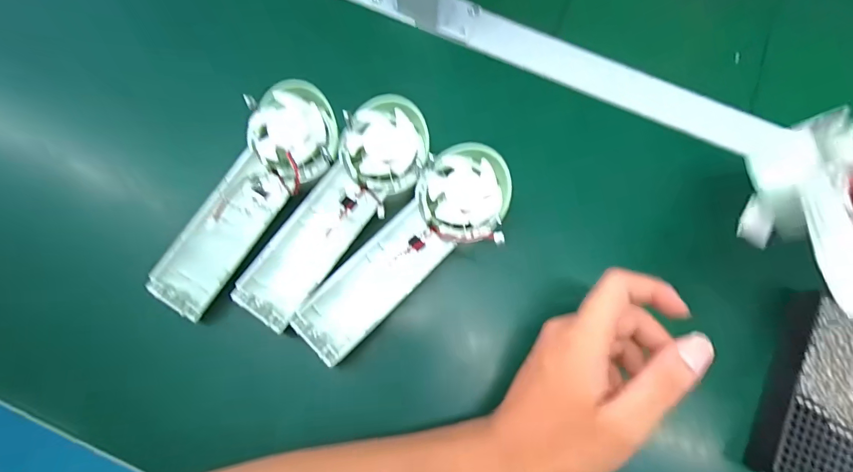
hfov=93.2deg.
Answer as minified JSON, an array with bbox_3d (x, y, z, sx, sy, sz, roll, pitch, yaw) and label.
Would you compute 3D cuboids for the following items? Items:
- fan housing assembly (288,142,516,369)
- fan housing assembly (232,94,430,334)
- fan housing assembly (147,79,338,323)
[{"bbox_3d":[-0.013,0.012,0.283,0.061,0.047,0.178,44,79,8],"label":"fan housing assembly"},{"bbox_3d":[-0.065,-0.020,0.287,0.059,0.040,0.171,39,79,7],"label":"fan housing assembly"},{"bbox_3d":[-0.125,-0.026,0.279,0.062,0.044,0.172,34,78,6],"label":"fan housing assembly"}]

